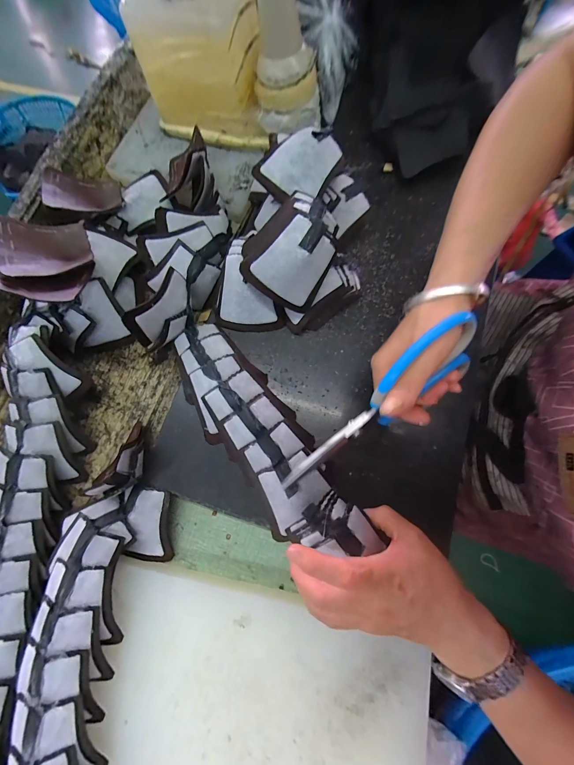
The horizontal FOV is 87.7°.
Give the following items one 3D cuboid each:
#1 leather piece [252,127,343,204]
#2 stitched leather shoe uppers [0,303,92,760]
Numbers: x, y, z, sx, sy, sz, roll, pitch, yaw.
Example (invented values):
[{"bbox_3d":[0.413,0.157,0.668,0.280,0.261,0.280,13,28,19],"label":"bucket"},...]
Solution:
[{"bbox_3d":[0.010,-0.218,0.298,0.073,0.023,0.073,27,102,-4],"label":"leather piece"},{"bbox_3d":[-0.264,0.188,0.269,0.077,0.069,0.517,5,77,2],"label":"stitched leather shoe uppers"}]

